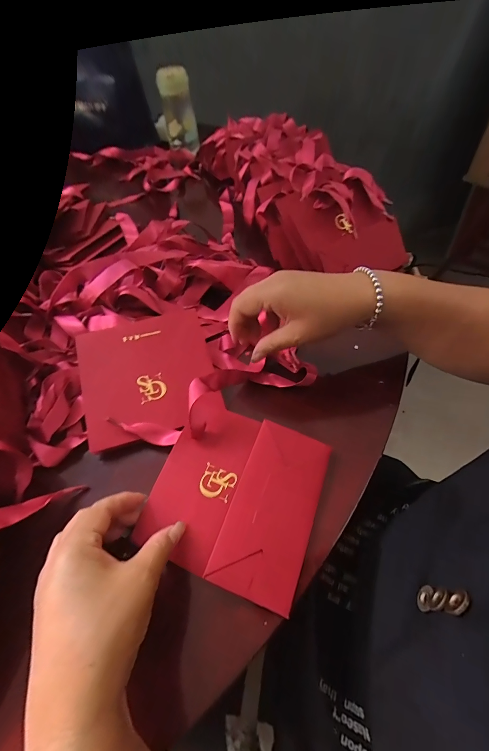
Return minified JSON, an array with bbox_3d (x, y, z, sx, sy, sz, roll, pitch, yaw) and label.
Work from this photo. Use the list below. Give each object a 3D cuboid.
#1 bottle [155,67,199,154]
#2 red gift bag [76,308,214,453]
[{"bbox_3d":[-0.149,-0.588,0.696,0.070,0.141,0.068,-16,55,-7],"label":"bottle"},{"bbox_3d":[-0.108,-0.006,0.349,0.140,0.016,0.144,-14,69,-17],"label":"red gift bag"}]

